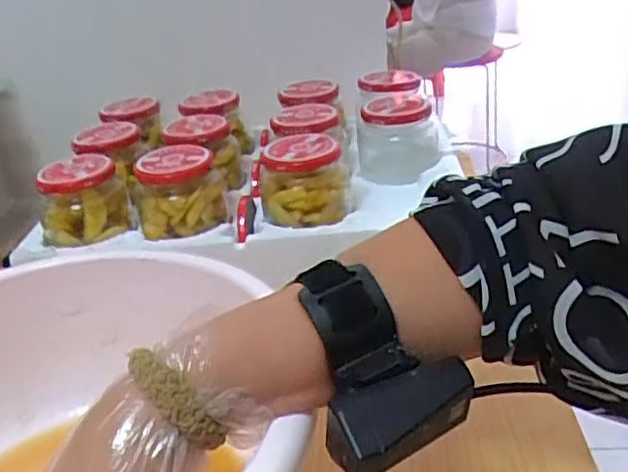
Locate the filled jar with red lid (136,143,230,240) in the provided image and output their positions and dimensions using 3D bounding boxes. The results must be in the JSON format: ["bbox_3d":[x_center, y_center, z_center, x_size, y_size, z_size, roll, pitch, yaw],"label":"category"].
[{"bbox_3d":[-0.122,-0.042,0.603,0.081,0.062,0.067,-11,29,-8],"label":"filled jar with red lid"}]

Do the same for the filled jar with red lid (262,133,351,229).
[{"bbox_3d":[-0.010,-0.053,0.602,0.079,0.063,0.074,-4,29,5],"label":"filled jar with red lid"}]

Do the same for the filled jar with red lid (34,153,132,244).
[{"bbox_3d":[-0.214,-0.037,0.611,0.082,0.061,0.068,-14,30,-13],"label":"filled jar with red lid"}]

